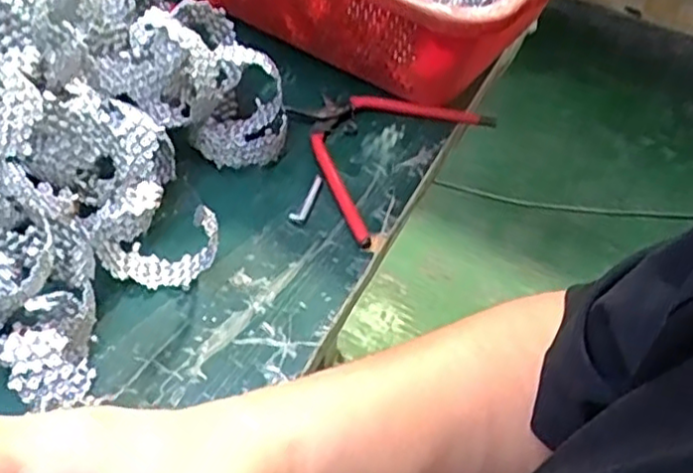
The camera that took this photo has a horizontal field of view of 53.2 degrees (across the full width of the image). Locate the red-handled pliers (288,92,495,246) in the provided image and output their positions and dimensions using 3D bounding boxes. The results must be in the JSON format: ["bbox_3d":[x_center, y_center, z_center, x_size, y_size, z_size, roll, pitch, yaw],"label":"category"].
[{"bbox_3d":[0.015,-0.072,0.488,0.116,0.013,0.163,31,51,20],"label":"red-handled pliers"}]

